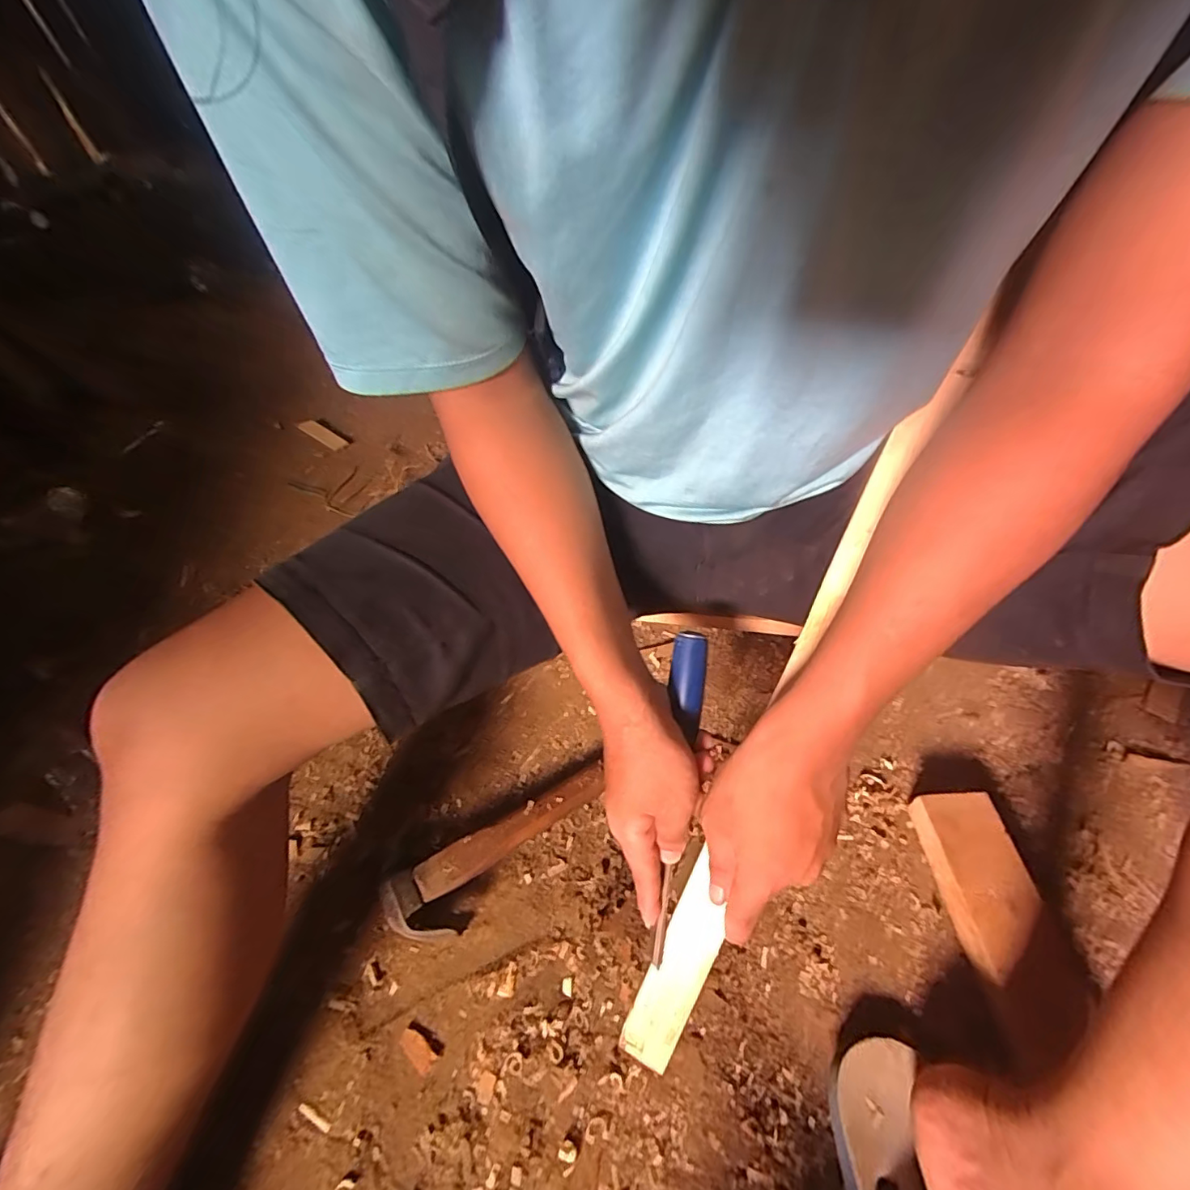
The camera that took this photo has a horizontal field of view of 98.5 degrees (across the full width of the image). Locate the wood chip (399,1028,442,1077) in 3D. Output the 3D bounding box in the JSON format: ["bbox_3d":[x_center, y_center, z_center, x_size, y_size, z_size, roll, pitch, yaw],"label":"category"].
[{"bbox_3d":[-0.125,0.321,0.361,0.030,0.005,0.014,28,57,22],"label":"wood chip"}]

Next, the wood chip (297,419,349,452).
[{"bbox_3d":[-0.451,-0.267,0.848,0.110,0.008,0.029,29,60,24],"label":"wood chip"}]

